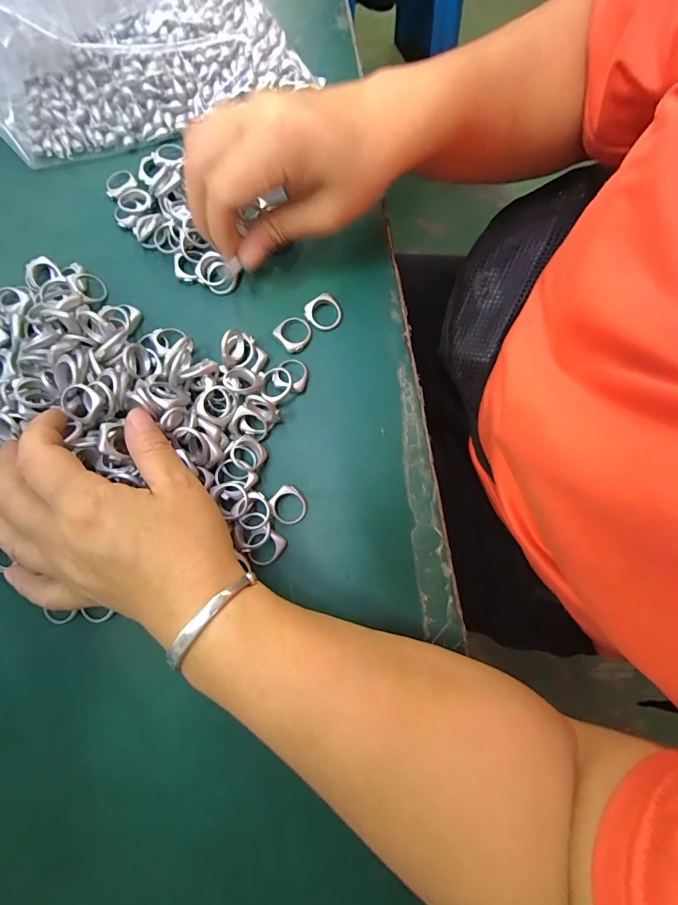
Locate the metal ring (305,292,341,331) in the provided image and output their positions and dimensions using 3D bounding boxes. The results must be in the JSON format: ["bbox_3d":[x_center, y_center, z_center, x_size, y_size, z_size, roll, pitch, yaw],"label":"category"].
[{"bbox_3d":[-0.010,-0.090,0.259,0.022,0.005,0.022,0,79,0],"label":"metal ring"}]

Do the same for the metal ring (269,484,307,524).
[{"bbox_3d":[-0.030,0.031,0.236,0.020,0.005,0.022,0,79,2],"label":"metal ring"}]

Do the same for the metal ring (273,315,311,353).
[{"bbox_3d":[-0.029,-0.076,0.257,0.022,0.004,0.022,0,79,2],"label":"metal ring"}]

